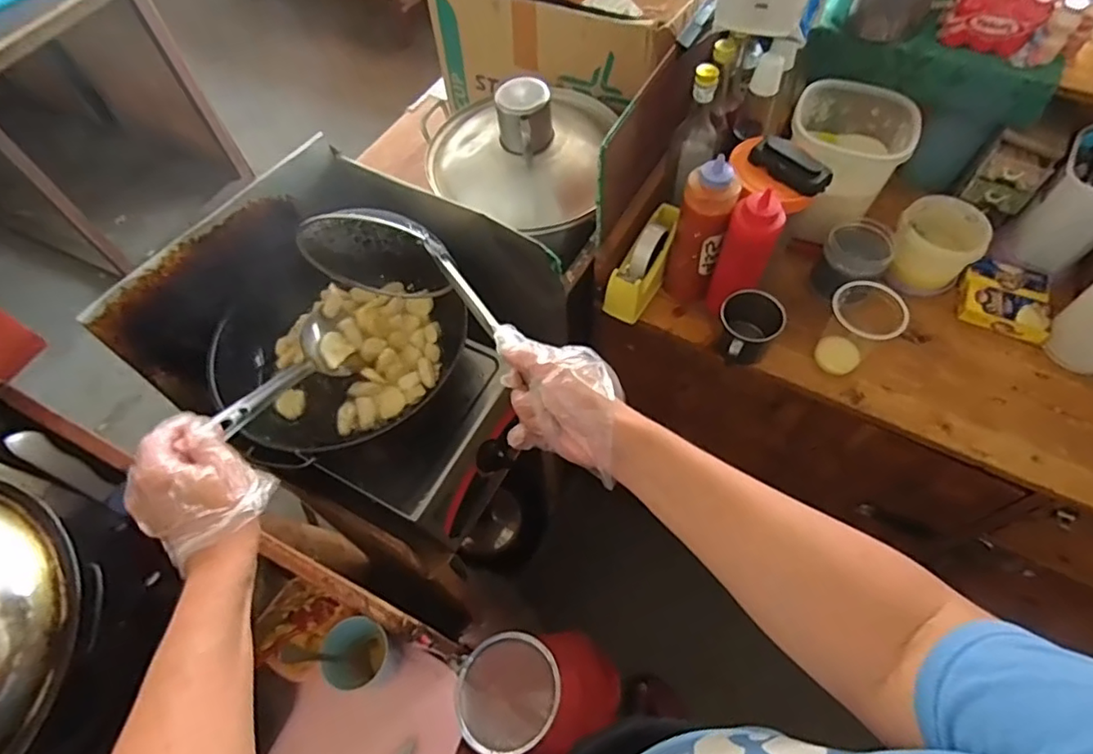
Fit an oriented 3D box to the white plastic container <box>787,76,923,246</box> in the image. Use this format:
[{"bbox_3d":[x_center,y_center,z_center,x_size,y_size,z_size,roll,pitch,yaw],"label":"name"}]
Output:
[{"bbox_3d":[0.440,-0.328,0.875,0.159,0.144,0.195,23,64,15],"label":"white plastic container"}]

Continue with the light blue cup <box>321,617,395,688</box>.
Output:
[{"bbox_3d":[-0.220,0.323,0.679,0.062,0.071,0.075,-23,62,-10],"label":"light blue cup"}]

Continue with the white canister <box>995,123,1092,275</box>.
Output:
[{"bbox_3d":[0.780,-0.262,0.845,0.108,0.169,0.150,35,67,20],"label":"white canister"}]

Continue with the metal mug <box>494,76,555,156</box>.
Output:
[{"bbox_3d":[-0.030,-0.367,0.833,0.079,0.078,0.080,-4,60,0],"label":"metal mug"}]

